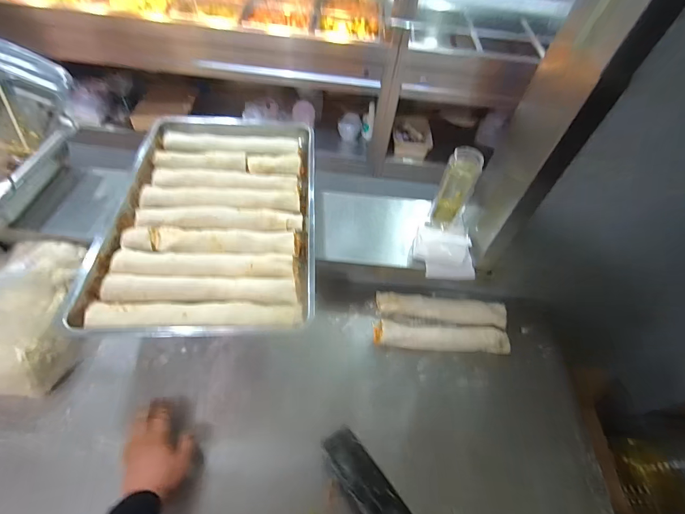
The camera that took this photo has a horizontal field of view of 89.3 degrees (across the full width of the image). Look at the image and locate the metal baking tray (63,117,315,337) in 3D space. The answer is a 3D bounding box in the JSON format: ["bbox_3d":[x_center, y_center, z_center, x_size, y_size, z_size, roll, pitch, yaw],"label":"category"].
[{"bbox_3d":[-0.255,-0.114,0.731,0.392,0.043,0.605,0,53,-5],"label":"metal baking tray"}]

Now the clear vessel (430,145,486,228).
[{"bbox_3d":[0.233,-0.142,0.716,0.066,0.166,0.055,28,57,14],"label":"clear vessel"}]

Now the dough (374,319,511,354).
[{"bbox_3d":[0.209,0.169,0.725,0.284,0.040,0.054,4,54,-3],"label":"dough"}]

